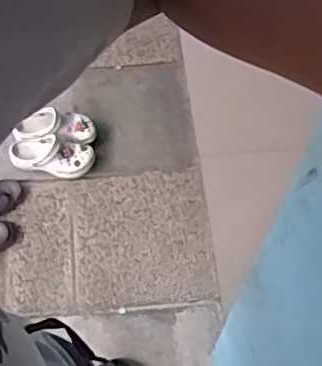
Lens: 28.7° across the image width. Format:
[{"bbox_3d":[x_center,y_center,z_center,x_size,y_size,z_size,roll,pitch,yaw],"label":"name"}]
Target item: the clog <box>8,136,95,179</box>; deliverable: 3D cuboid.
[{"bbox_3d":[-0.322,-0.077,1.839,0.245,0.083,0.093,8,62,2],"label":"clog"}]

